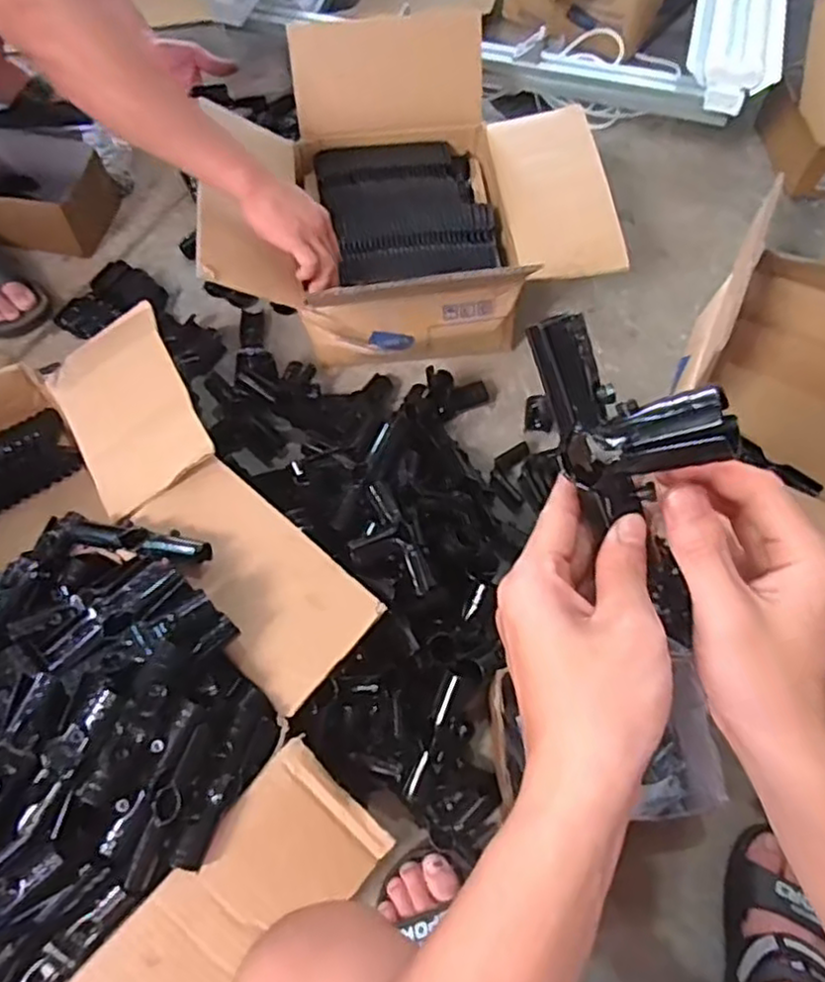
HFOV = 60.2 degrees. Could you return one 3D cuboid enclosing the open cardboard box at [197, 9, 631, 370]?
[{"bbox_3d":[-0.008,-0.392,0.961,0.499,0.218,0.410,-7,63,-4],"label":"open cardboard box"}]

